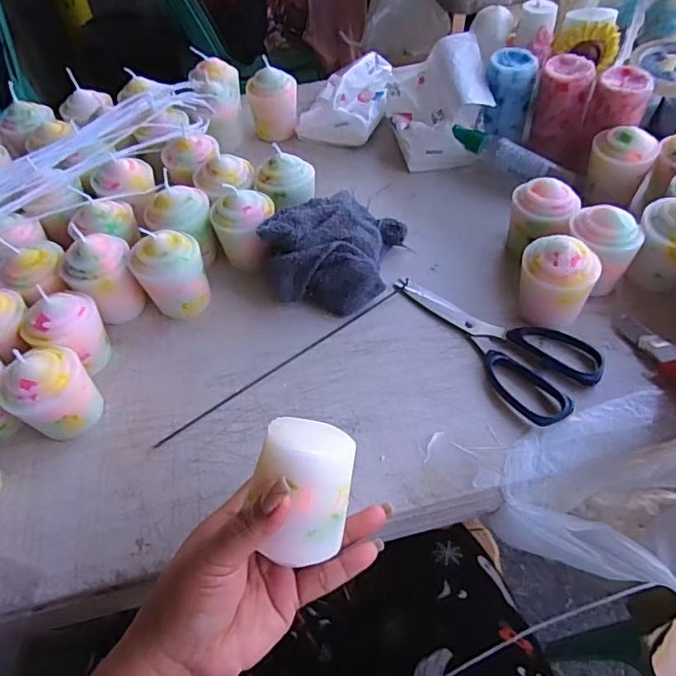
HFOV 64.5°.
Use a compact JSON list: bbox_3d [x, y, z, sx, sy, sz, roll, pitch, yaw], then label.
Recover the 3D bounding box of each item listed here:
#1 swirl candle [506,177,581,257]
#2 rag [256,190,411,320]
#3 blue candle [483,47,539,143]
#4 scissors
[{"bbox_3d":[0.181,-0.101,0.483,0.056,0.069,0.048,12,56,13],"label":"swirl candle"},{"bbox_3d":[0.005,-0.084,0.483,0.092,0.066,0.134,35,63,26],"label":"rag"},{"bbox_3d":[0.184,-0.262,0.580,0.050,0.078,0.056,10,55,12],"label":"blue candle"},{"bbox_3d":[0.132,-0.009,0.449,0.082,0.011,0.179,-30,57,-17],"label":"scissors"}]

